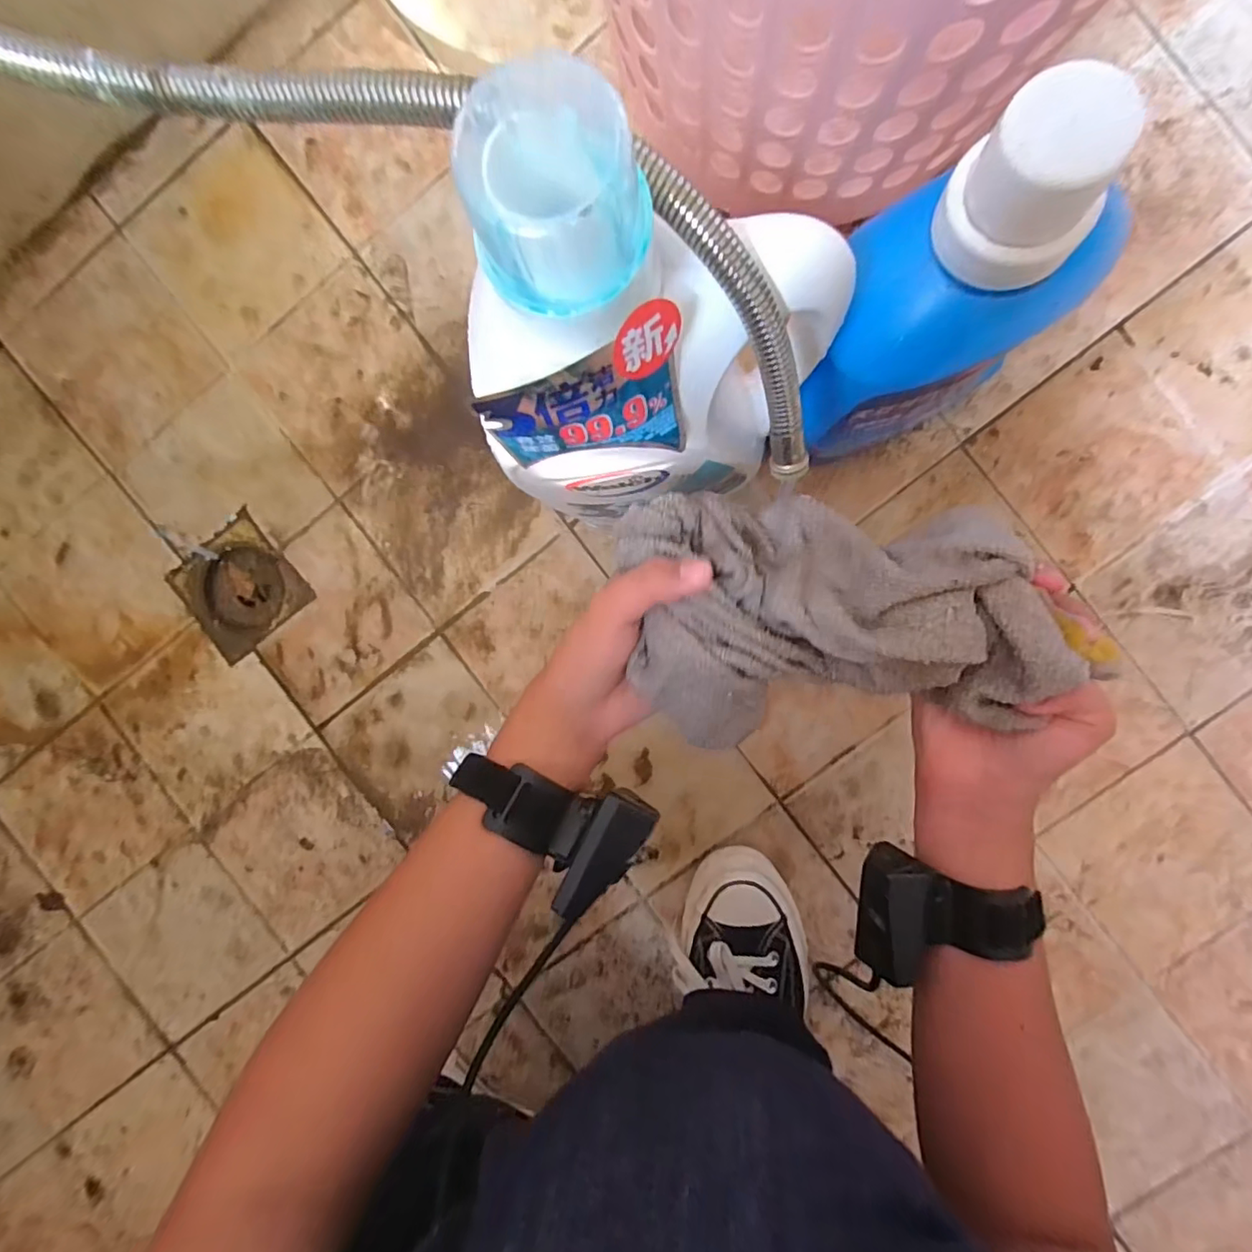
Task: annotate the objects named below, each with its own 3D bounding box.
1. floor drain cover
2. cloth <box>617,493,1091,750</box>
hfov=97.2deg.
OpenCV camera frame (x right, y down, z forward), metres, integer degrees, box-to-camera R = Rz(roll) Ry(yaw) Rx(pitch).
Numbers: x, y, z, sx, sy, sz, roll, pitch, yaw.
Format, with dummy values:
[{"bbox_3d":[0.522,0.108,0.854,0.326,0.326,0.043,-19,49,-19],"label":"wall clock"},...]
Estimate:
[{"bbox_3d":[-0.353,-0.034,0.511,0.105,0.016,0.103,-39,91,6],"label":"floor drain cover"},{"bbox_3d":[0.101,-0.005,0.281,0.194,0.046,0.129,-4,94,5],"label":"cloth"}]

